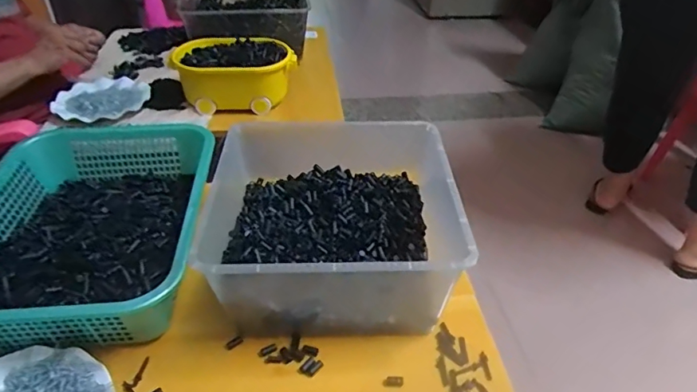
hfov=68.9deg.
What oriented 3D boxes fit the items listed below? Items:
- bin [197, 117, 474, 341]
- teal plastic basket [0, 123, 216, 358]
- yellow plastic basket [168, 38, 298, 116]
[{"bbox_3d":[-0.021,0.025,0.673,0.288,0.140,0.322,-2,37,-4],"label":"bin"},{"bbox_3d":[-0.347,0.038,0.690,0.293,0.101,0.380,-4,38,-7],"label":"teal plastic basket"},{"bbox_3d":[-0.231,-0.248,1.038,0.243,0.106,0.200,-5,38,-8],"label":"yellow plastic basket"}]

